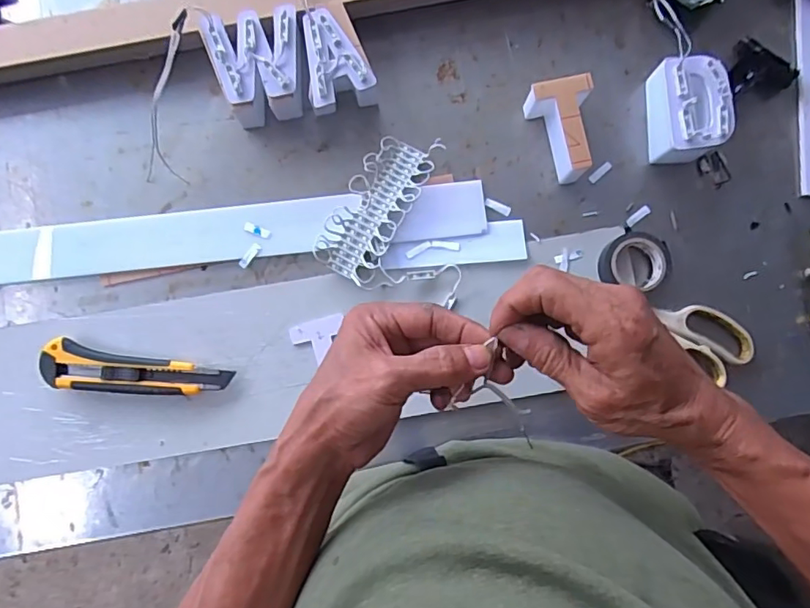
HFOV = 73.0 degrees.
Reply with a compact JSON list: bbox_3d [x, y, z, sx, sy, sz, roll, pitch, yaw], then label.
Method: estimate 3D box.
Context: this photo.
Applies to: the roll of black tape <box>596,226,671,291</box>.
[{"bbox_3d":[0.210,-0.040,0.499,0.058,0.022,0.055,0,85,-1],"label":"roll of black tape"}]

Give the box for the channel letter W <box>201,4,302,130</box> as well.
[{"bbox_3d":[-0.129,-0.216,0.497,0.081,0.046,0.089,-16,85,-2],"label":"channel letter W"}]

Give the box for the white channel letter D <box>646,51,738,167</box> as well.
[{"bbox_3d":[0.256,-0.176,0.495,0.051,0.052,0.084,-3,85,-1],"label":"white channel letter D"}]

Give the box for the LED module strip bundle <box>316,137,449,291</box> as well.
[{"bbox_3d":[-0.025,-0.091,0.496,0.058,0.023,0.143,30,85,2],"label":"LED module strip bundle"}]

